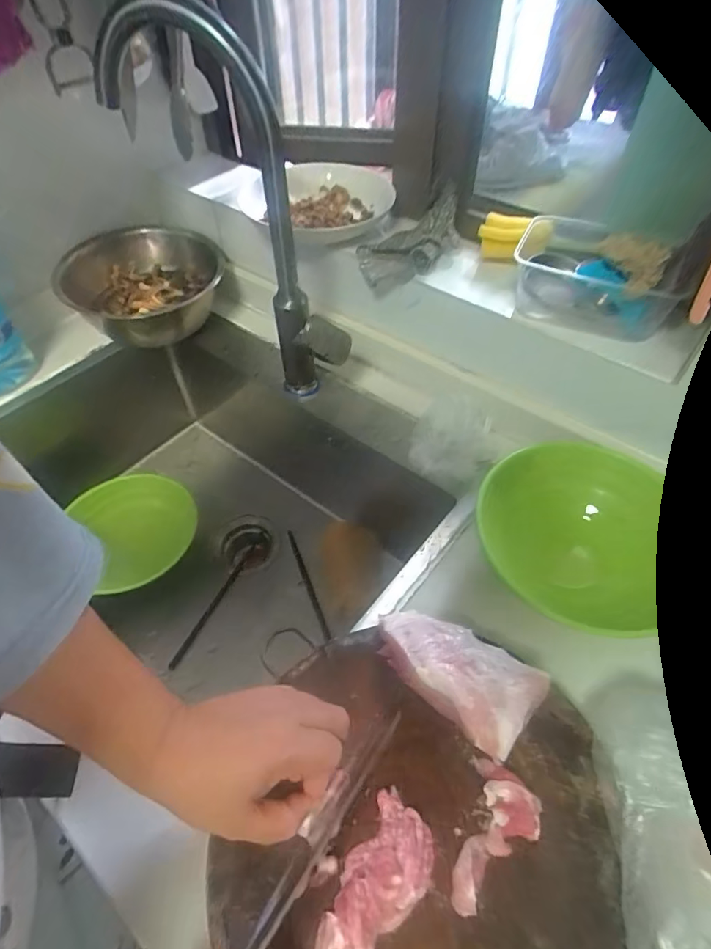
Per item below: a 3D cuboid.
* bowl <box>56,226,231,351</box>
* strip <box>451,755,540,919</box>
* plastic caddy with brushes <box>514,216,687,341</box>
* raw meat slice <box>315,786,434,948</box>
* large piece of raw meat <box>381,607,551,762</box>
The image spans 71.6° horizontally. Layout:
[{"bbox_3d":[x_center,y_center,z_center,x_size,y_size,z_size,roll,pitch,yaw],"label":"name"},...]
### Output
[{"bbox_3d":[-0.315,-0.289,0.750,0.216,0.080,0.214,0,51,0],"label":"bowl"},{"bbox_3d":[0.094,0.240,0.324,0.045,0.018,0.085,15,53,12],"label":"strip"},{"bbox_3d":[0.243,-0.205,0.512,0.156,0.082,0.105,22,55,18],"label":"plastic caddy with brushes"},{"bbox_3d":[0.015,0.258,0.306,0.047,0.024,0.098,25,56,19],"label":"raw meat slice"},{"bbox_3d":[0.073,0.149,0.381,0.124,0.044,0.067,33,59,24],"label":"large piece of raw meat"}]

